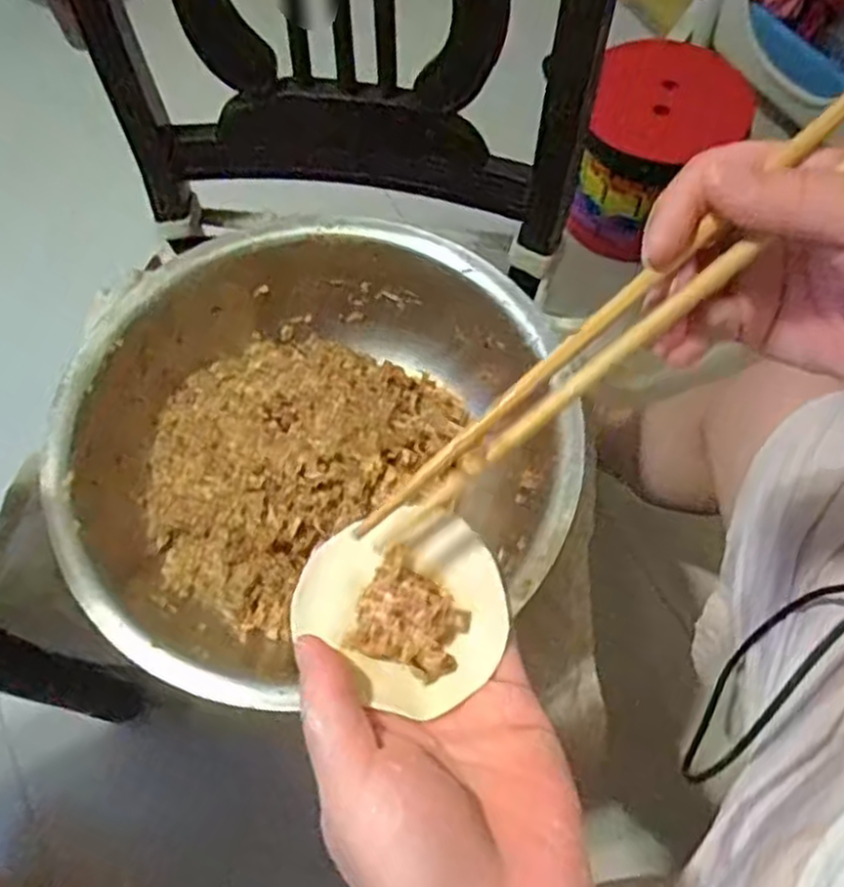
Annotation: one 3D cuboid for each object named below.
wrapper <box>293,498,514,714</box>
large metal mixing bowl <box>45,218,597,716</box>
[{"bbox_3d":[-0.006,0.058,0.295,0.078,0.018,0.067,35,70,17],"label":"wrapper"},{"bbox_3d":[-0.074,-0.001,0.541,0.320,0.094,0.300,-1,65,1],"label":"large metal mixing bowl"}]

